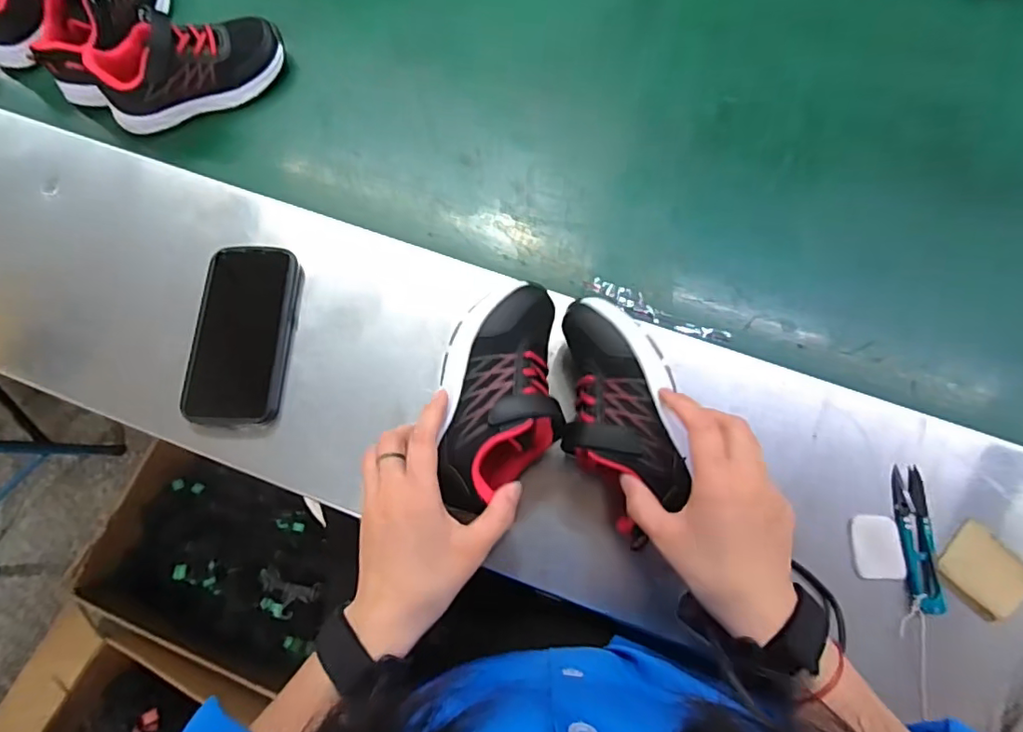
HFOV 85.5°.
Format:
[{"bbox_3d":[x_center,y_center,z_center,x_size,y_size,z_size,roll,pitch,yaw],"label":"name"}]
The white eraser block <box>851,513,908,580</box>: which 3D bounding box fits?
[{"bbox_3d":[0.287,0.142,0.433,0.036,0.006,0.047,1,73,3],"label":"white eraser block"}]

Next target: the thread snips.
[{"bbox_3d":[0.317,0.133,0.429,0.024,0.014,0.107,3,73,4],"label":"thread snips"}]

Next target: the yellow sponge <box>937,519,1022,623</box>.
[{"bbox_3d":[0.365,0.158,0.426,0.050,0.019,0.054,-38,78,-7],"label":"yellow sponge"}]

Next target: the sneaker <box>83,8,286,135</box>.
[{"bbox_3d":[-0.329,-0.310,0.573,0.184,0.078,0.072,-21,75,-4],"label":"sneaker"}]

